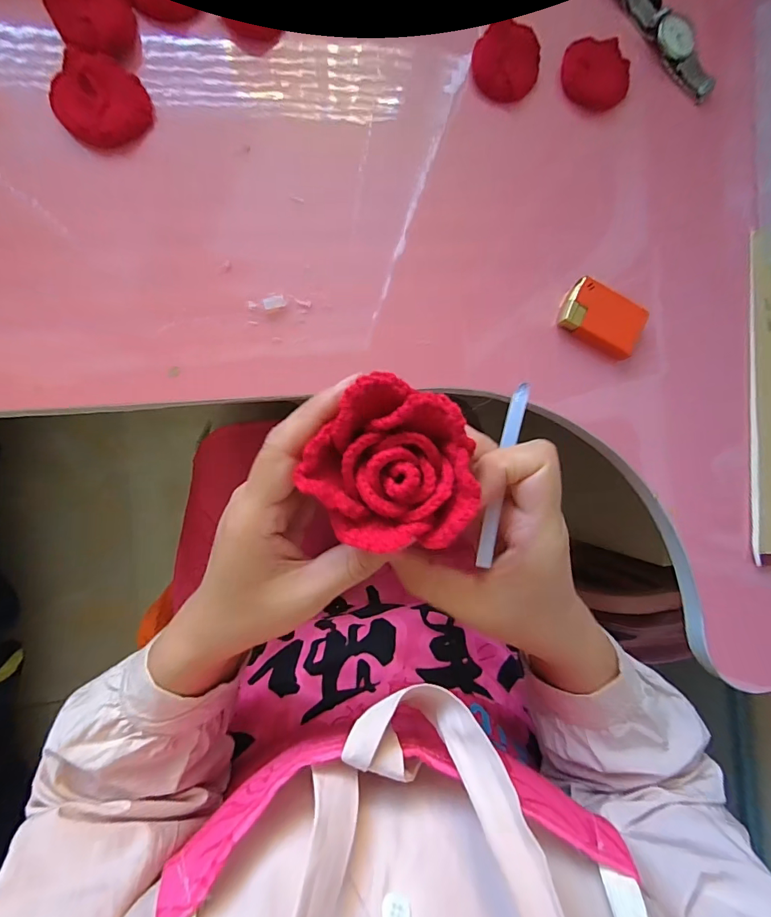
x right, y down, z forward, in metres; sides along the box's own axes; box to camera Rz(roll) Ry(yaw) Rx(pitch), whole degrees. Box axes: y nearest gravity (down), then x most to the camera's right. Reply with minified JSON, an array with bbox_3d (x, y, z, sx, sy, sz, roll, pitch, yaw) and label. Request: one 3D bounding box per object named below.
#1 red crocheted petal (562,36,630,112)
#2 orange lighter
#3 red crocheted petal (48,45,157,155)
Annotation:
[{"bbox_3d":[0.153,-0.280,0.303,0.050,0.010,0.047,0,89,-8],"label":"red crocheted petal"},{"bbox_3d":[0.157,-0.102,0.299,0.058,0.013,0.039,30,85,-6],"label":"orange lighter"},{"bbox_3d":[-0.176,-0.222,0.257,0.051,0.014,0.051,0,89,-8],"label":"red crocheted petal"}]

